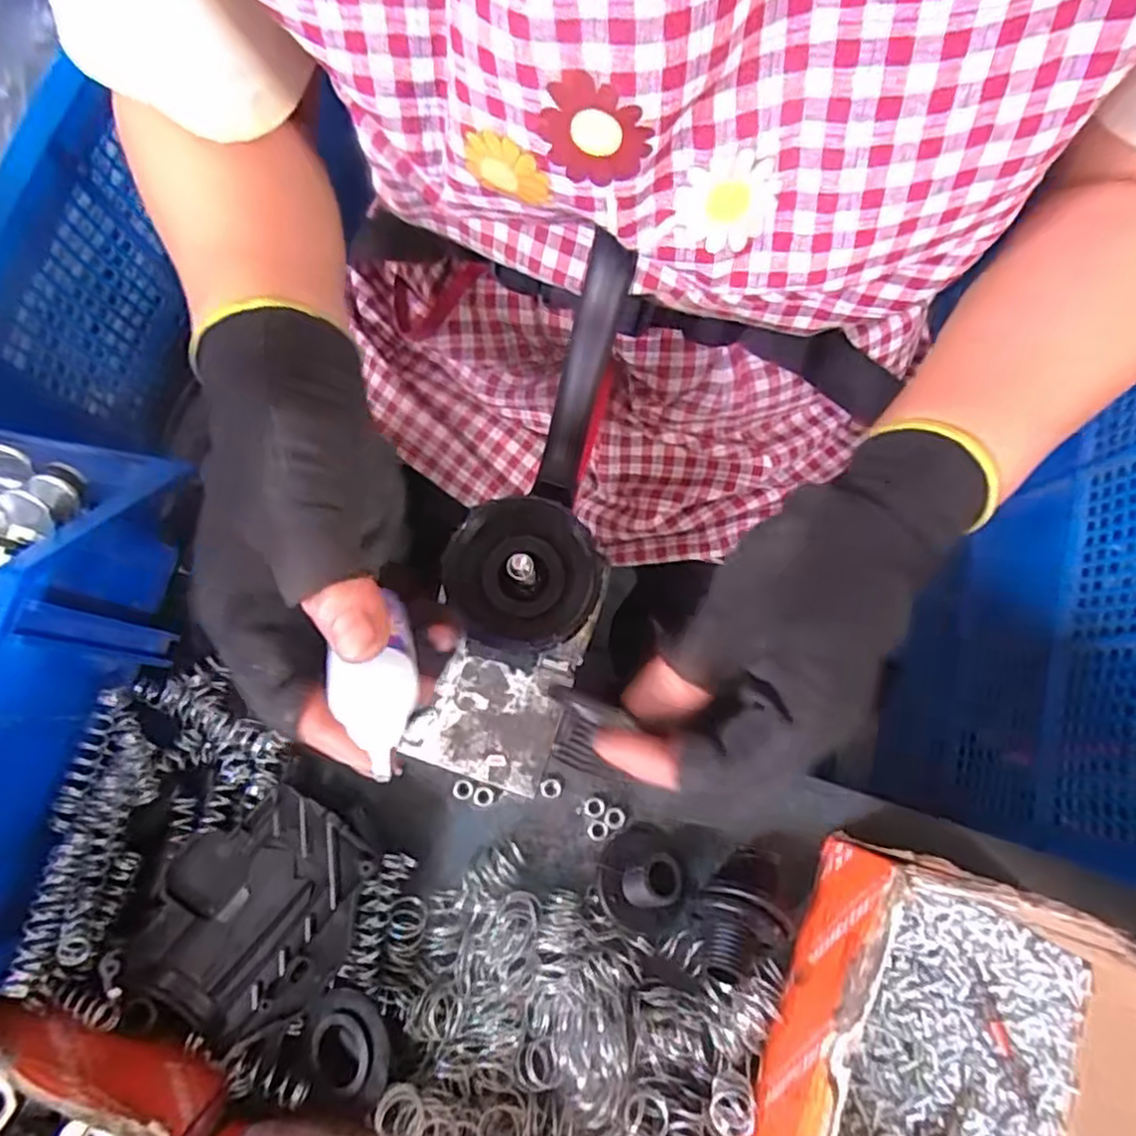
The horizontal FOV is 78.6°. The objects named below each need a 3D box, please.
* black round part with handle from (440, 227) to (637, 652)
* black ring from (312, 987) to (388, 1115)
[{"bbox_3d":[-0.006,-0.052,0.310,0.066,0.027,0.176,15,92,3],"label":"black round part with handle"},{"bbox_3d":[-0.090,0.199,0.287,0.041,0.007,0.039,-6,74,23],"label":"black ring"}]

